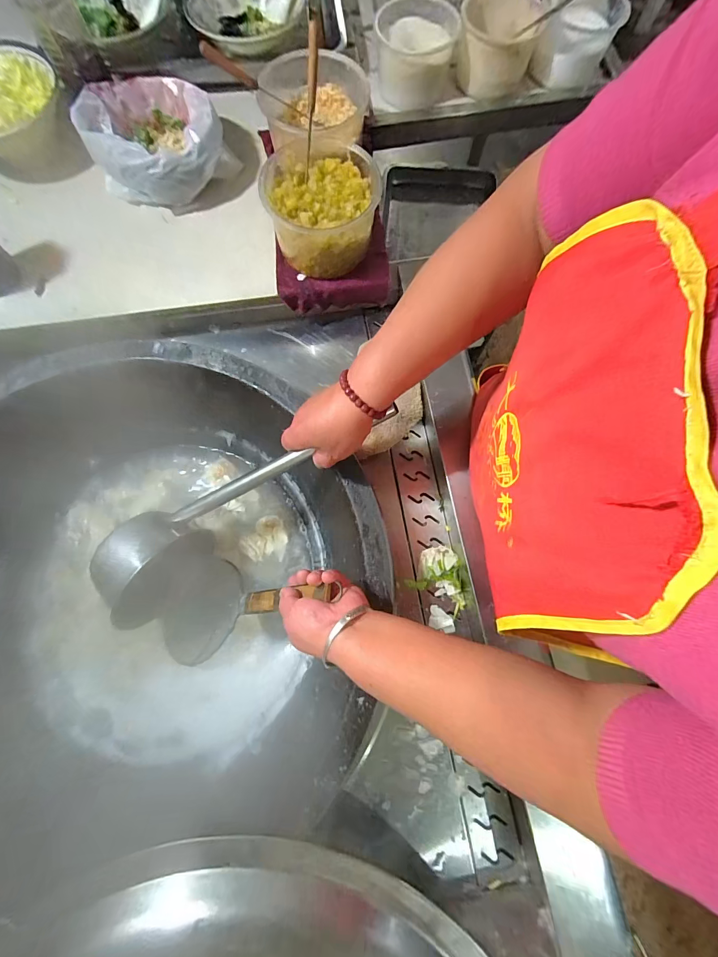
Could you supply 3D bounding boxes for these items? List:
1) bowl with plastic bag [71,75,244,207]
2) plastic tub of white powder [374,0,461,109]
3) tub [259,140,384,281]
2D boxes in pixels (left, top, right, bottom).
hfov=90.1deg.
[{"bbox_3d":[-0.296,-0.496,0.525,0.180,0.086,0.184,0,75,0],"label":"bowl with plastic bag"},{"bbox_3d":[0.091,-0.701,0.588,0.130,0.064,0.139,0,75,0],"label":"plastic tub of white powder"},{"bbox_3d":[-0.049,-0.365,0.497,0.151,0.089,0.161,0,75,0],"label":"tub"}]

